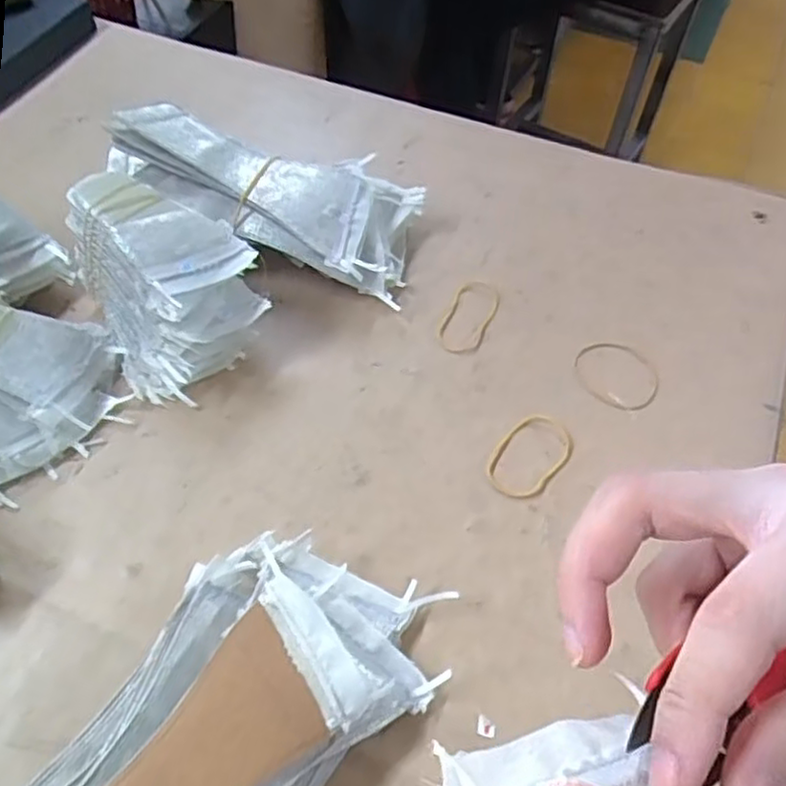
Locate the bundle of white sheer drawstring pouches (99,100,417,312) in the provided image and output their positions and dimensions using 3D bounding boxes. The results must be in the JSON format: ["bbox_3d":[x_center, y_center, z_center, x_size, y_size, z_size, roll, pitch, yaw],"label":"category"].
[{"bbox_3d":[-0.078,-0.128,0.447,0.190,0.032,0.080,22,55,-6],"label":"bundle of white sheer drawstring pouches"}]

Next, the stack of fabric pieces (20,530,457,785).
[{"bbox_3d":[-0.070,0.137,0.271,0.109,0.061,0.209,32,59,19],"label":"stack of fabric pieces"}]

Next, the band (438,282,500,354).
[{"bbox_3d":[0.049,-0.049,0.447,0.027,0.004,0.061,20,56,11],"label":"band"}]

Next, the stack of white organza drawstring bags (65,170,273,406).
[{"bbox_3d":[-0.128,-0.065,0.405,0.085,0.079,0.111,-26,60,-19],"label":"stack of white organza drawstring bags"}]

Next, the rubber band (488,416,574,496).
[{"bbox_3d":[0.075,0.033,0.385,0.035,0.004,0.057,38,61,22],"label":"rubber band"}]

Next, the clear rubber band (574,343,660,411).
[{"bbox_3d":[0.133,-0.011,0.422,0.050,0.004,0.047,13,55,6],"label":"clear rubber band"}]

